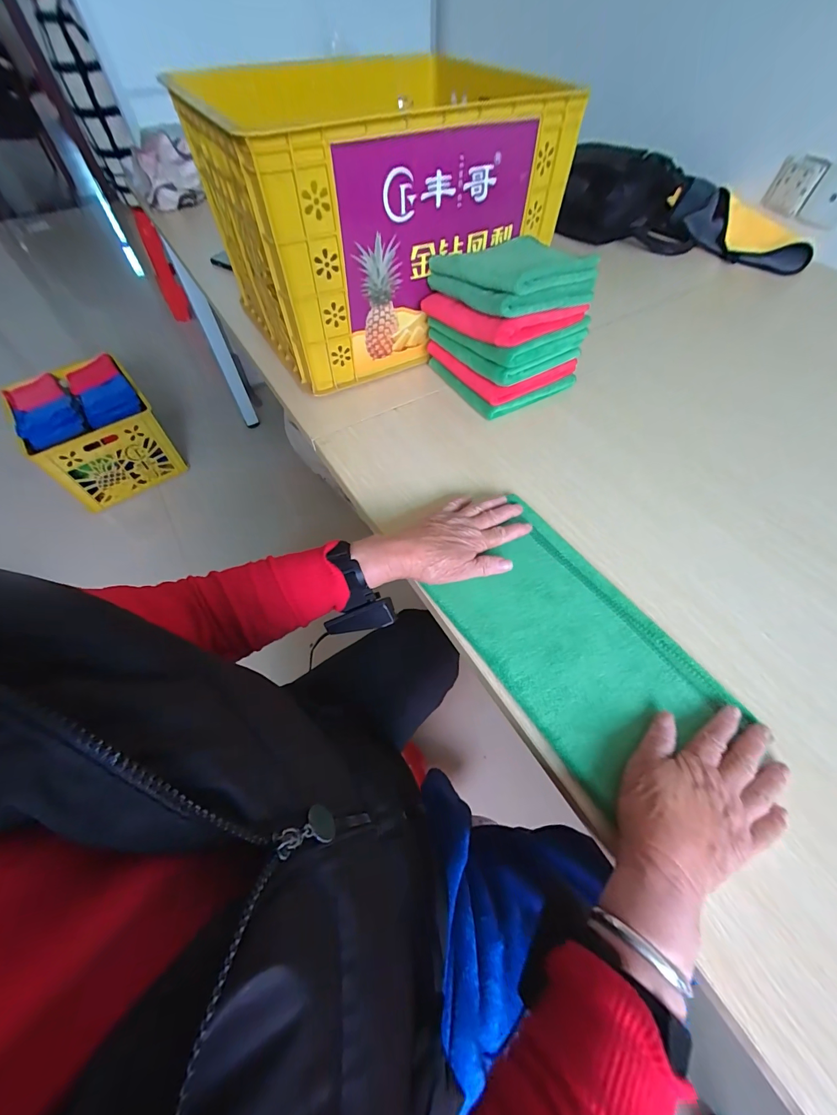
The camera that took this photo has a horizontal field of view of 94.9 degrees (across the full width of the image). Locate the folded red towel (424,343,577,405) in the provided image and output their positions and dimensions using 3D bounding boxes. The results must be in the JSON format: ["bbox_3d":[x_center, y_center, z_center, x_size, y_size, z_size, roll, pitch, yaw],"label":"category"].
[{"bbox_3d":[0.129,-0.307,0.591,0.161,0.025,0.158,-25,60,-17],"label":"folded red towel"}]

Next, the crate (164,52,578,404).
[{"bbox_3d":[-0.044,-0.505,0.593,0.454,0.276,0.313,-25,60,-17],"label":"crate"}]

